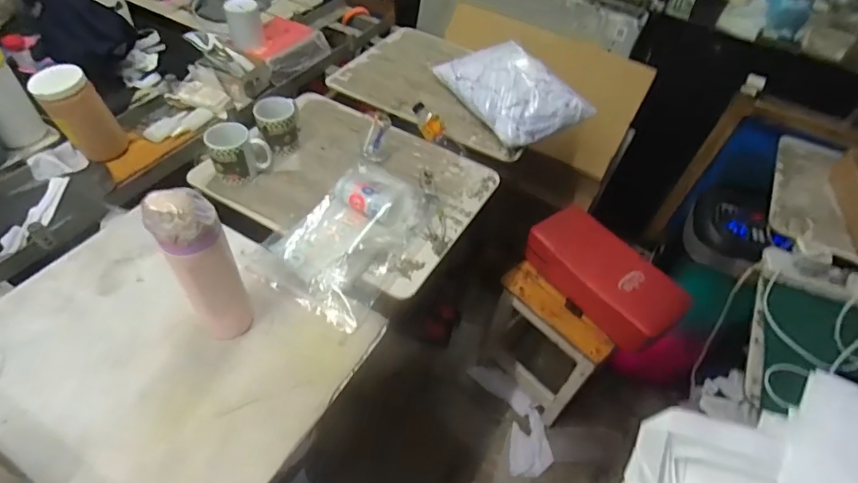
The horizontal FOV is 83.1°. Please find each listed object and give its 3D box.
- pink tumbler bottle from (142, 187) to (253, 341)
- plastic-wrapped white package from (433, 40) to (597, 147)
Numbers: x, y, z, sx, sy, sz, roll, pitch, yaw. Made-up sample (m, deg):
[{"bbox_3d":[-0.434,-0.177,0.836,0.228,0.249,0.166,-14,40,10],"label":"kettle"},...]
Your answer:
[{"bbox_3d":[-0.316,0.047,0.691,0.081,0.277,0.071,-27,57,-26],"label":"pink tumbler bottle"},{"bbox_3d":[0.210,-0.402,1.231,0.247,0.070,0.344,-21,55,-22],"label":"plastic-wrapped white package"}]

